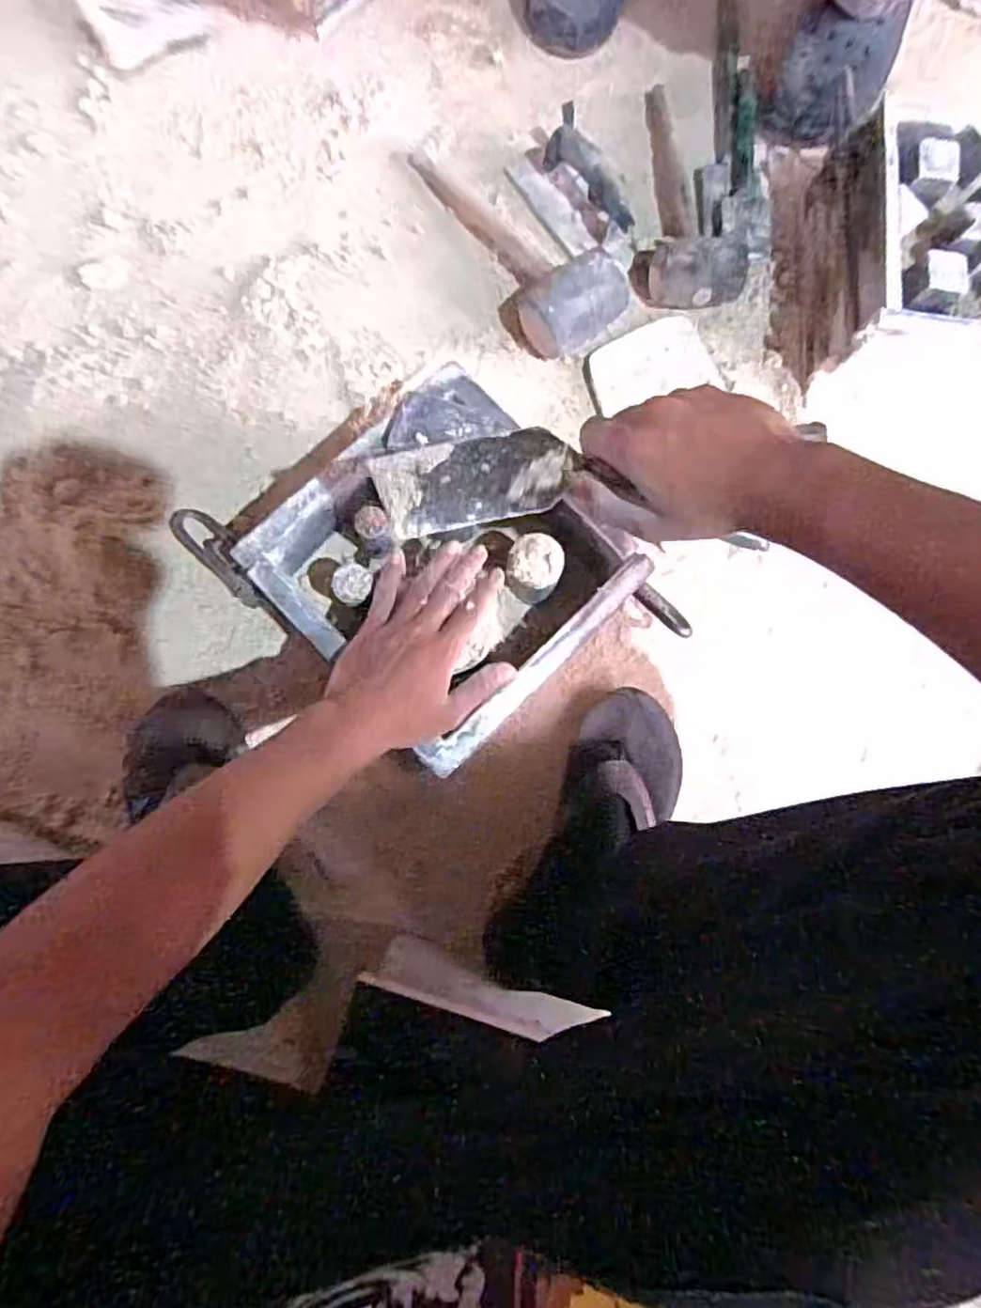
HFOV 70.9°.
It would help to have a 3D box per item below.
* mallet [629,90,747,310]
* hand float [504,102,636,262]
[{"bbox_3d":[0.199,-0.491,0.709,0.099,0.058,0.281,-2,81,-4],"label":"mallet"},{"bbox_3d":[0.080,-0.491,0.717,0.068,0.053,0.168,-25,83,-7],"label":"hand float"}]

